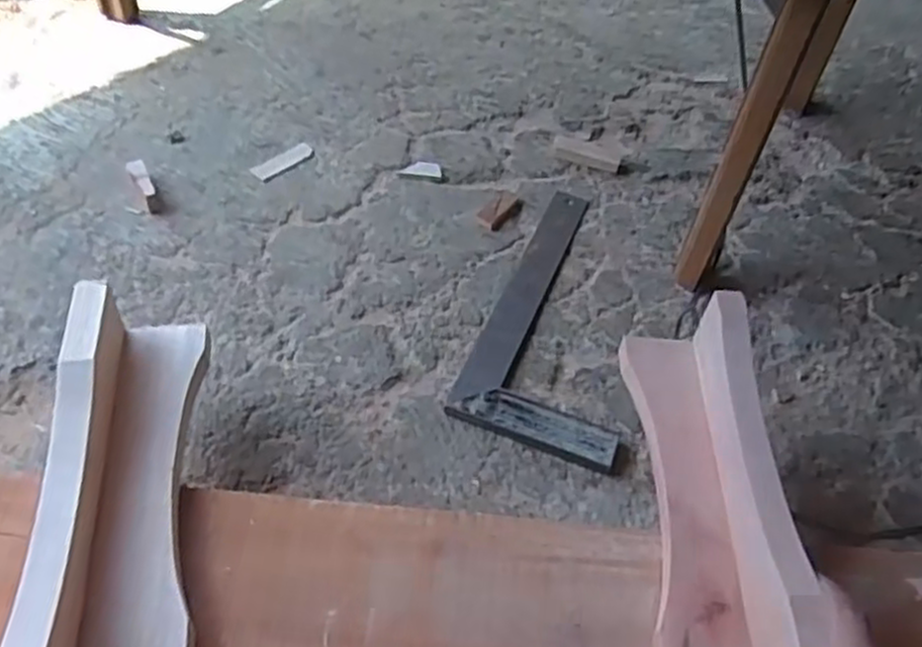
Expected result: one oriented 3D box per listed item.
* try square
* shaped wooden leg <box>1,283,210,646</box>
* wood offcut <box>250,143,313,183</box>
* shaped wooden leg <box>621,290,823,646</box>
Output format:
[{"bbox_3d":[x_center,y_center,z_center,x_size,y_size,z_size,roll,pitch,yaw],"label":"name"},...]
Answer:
[{"bbox_3d":[0.114,-0.018,0.805,0.153,0.012,0.349,16,50,11],"label":"try square"},{"bbox_3d":[-0.225,0.114,0.523,0.084,0.080,0.323,-4,49,-10],"label":"shaped wooden leg"},{"bbox_3d":[-0.210,-0.193,0.929,0.080,0.004,0.027,-36,59,-29],"label":"wood offcut"},{"bbox_3d":[0.172,0.122,0.541,0.084,0.080,0.320,5,54,2],"label":"shaped wooden leg"}]

